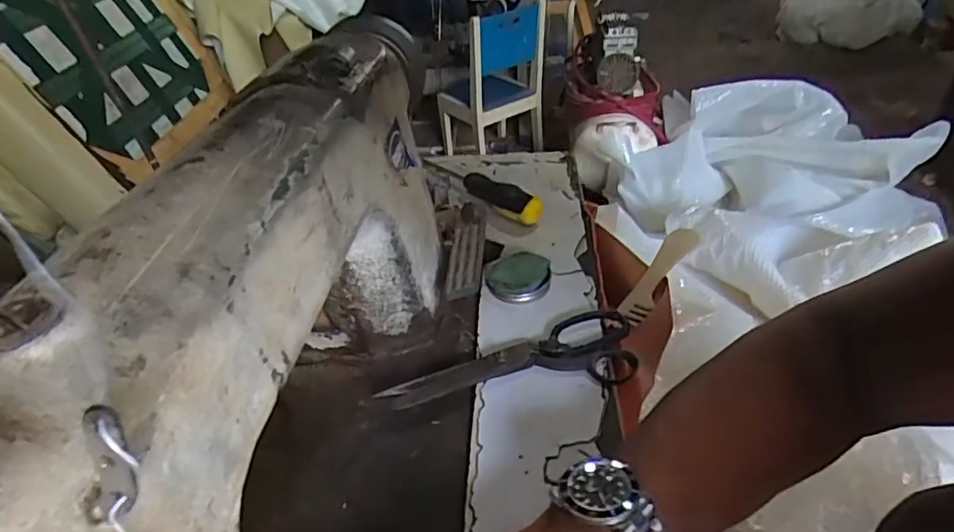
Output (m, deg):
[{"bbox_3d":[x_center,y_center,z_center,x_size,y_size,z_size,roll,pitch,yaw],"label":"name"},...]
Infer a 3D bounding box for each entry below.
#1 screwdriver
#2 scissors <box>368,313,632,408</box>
[{"bbox_3d":[0.000,-0.090,0.629,0.026,0.031,0.196,-26,39,-24],"label":"screwdriver"},{"bbox_3d":[0.026,0.070,0.433,0.184,0.015,0.065,-8,35,0],"label":"scissors"}]

